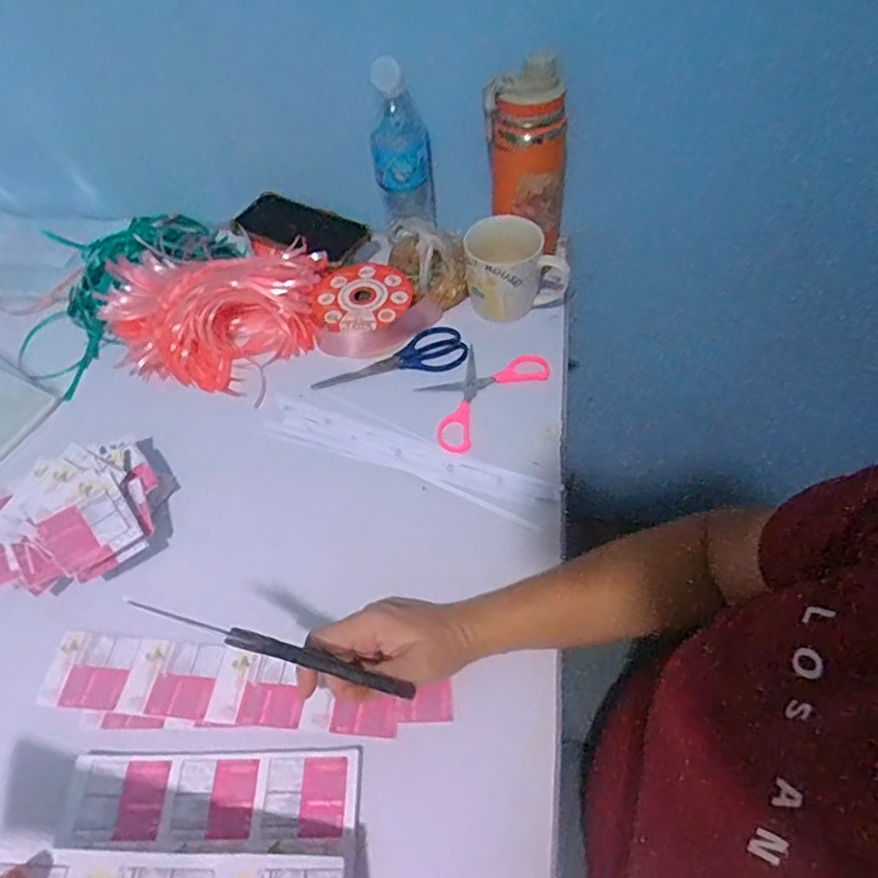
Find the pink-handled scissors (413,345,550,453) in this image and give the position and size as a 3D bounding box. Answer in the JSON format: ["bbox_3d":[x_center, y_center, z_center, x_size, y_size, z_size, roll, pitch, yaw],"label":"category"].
[{"bbox_3d":[0.039,-0.056,0.646,0.089,0.008,0.148,38,66,25],"label":"pink-handled scissors"}]

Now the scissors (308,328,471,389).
[{"bbox_3d":[-0.054,-0.089,0.674,0.167,0.010,0.058,-9,56,-2],"label":"scissors"}]

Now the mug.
[{"bbox_3d":[0.086,-0.185,0.678,0.109,0.086,0.076,9,57,10],"label":"mug"}]

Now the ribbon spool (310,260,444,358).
[{"bbox_3d":[-0.078,-0.145,0.692,0.129,0.043,0.113,21,60,17],"label":"ribbon spool"}]

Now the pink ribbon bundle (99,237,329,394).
[{"bbox_3d":[-0.266,-0.156,0.700,0.250,0.063,0.185,13,58,12],"label":"pink ribbon bundle"}]

